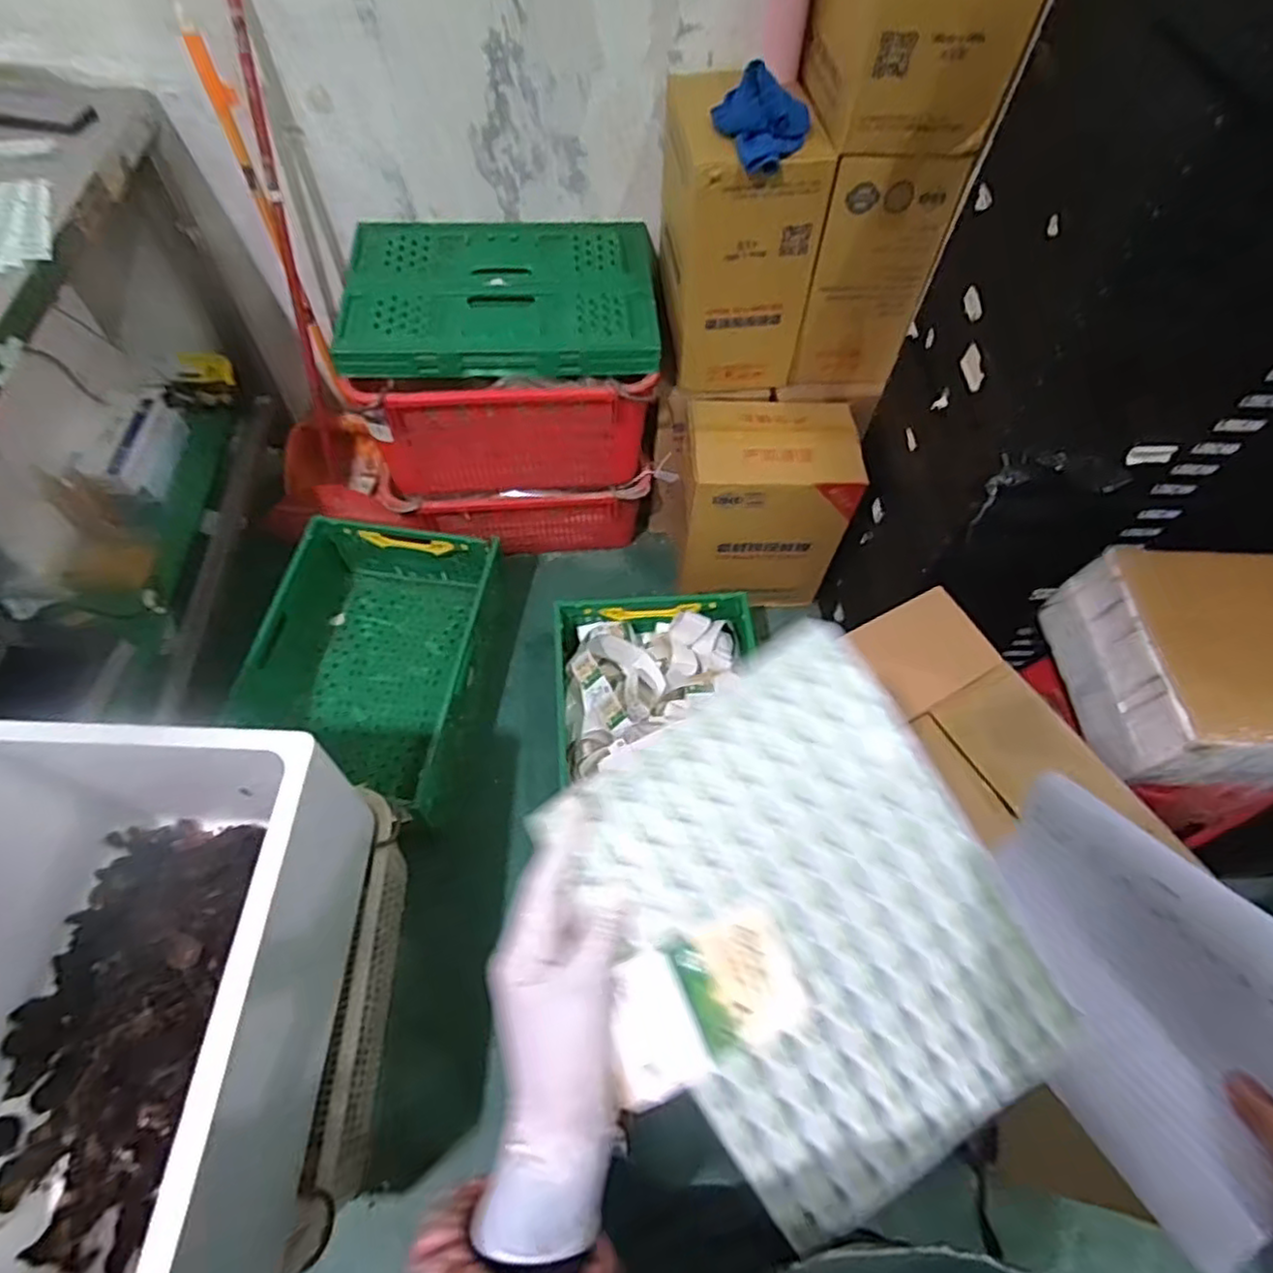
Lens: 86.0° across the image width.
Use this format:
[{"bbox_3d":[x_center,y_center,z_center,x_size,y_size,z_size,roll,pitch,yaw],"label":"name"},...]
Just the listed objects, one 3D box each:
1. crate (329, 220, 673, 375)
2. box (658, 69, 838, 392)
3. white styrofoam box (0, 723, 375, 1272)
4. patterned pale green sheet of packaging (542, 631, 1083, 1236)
[{"bbox_3d":[-0.255,-0.671,1.340,0.586,0.071,0.403,-4,59,-5],"label":"crate"},{"bbox_3d":[0.179,-0.744,1.269,0.240,0.423,0.314,-5,59,-6],"label":"box"},{"bbox_3d":[-0.599,0.428,0.788,0.420,0.317,0.648,1,59,-2],"label":"white styrofoam box"},{"bbox_3d":[0.100,0.155,0.373,0.196,0.020,0.266,-32,89,-6],"label":"patterned pale green sheet of packaging"}]

